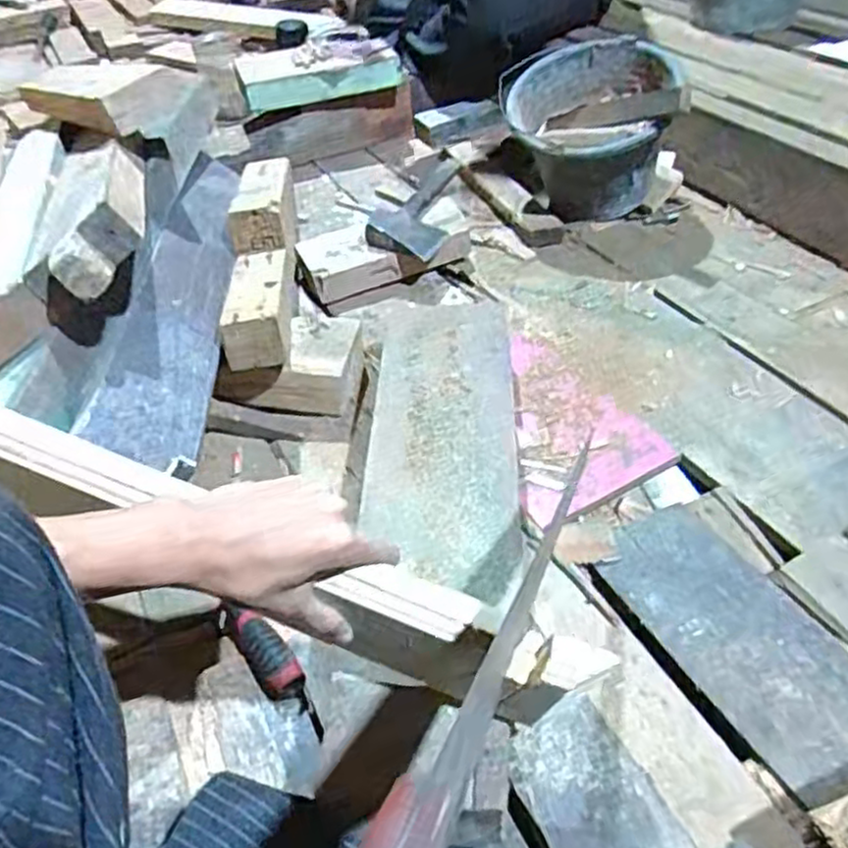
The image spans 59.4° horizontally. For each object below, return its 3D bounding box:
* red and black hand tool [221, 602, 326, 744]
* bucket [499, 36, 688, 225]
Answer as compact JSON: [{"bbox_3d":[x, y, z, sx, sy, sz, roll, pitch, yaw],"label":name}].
[{"bbox_3d":[-0.137,0.208,0.658,0.037,0.033,0.155,-34,50,-24],"label":"red and black hand tool"},{"bbox_3d":[0.244,-0.411,1.113,0.237,0.217,0.212,-1,45,6],"label":"bucket"}]

